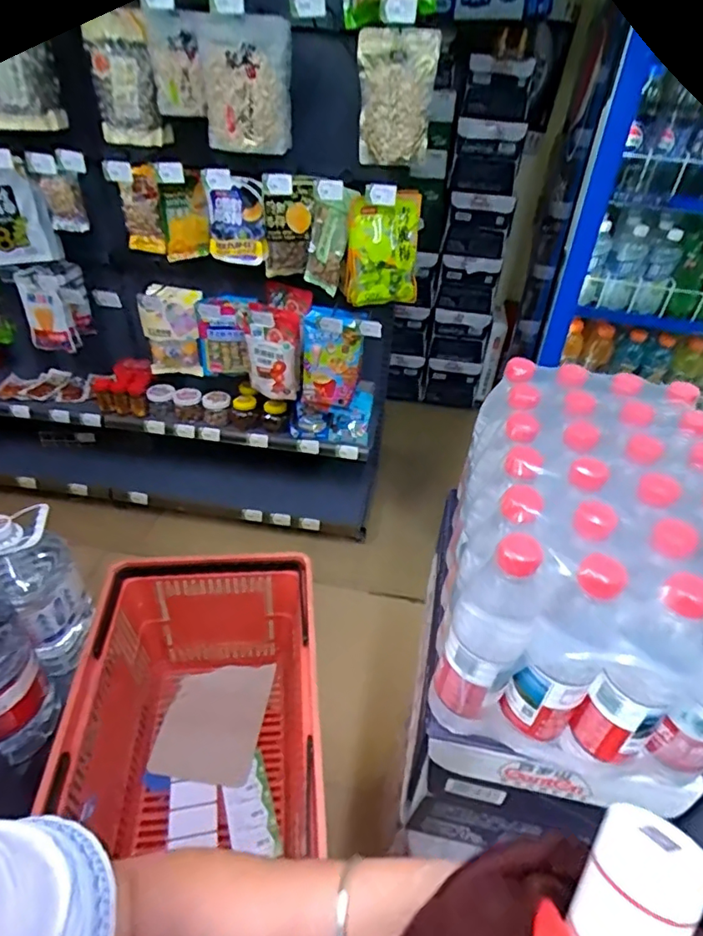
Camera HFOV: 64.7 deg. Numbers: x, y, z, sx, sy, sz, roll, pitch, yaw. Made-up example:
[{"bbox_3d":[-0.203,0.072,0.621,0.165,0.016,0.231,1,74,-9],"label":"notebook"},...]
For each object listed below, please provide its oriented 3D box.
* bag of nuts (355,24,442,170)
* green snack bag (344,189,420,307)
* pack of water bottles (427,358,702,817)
[{"bbox_3d":[0.092,-0.774,1.165,0.156,0.228,0.069,4,38,1],"label":"bag of nuts"},{"bbox_3d":[0.077,-0.525,1.350,0.184,0.245,0.092,4,38,1],"label":"green snack bag"},{"bbox_3d":[0.240,0.084,0.573,0.250,0.227,0.357,11,39,9],"label":"pack of water bottles"}]

